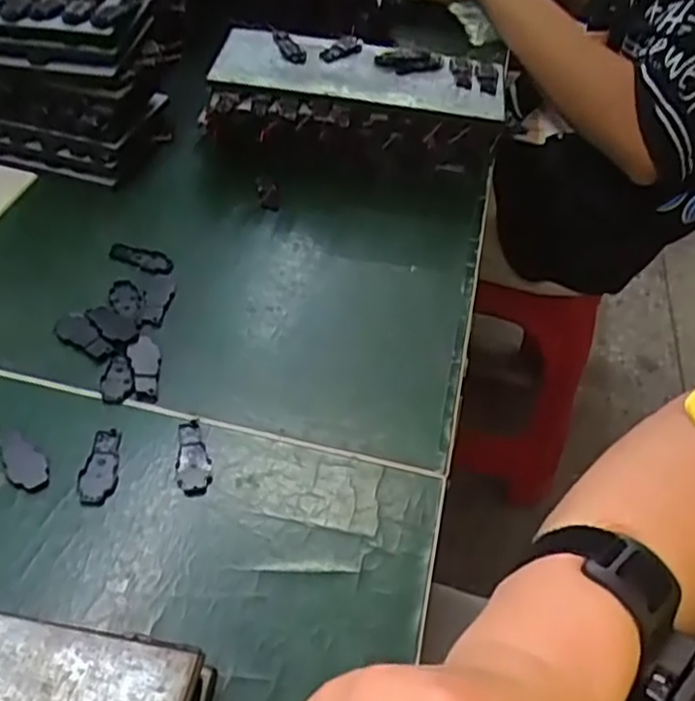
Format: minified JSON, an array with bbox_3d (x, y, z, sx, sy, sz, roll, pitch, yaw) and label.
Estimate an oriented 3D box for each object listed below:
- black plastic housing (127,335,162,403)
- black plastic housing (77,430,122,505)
[{"bbox_3d":[-0.105,0.008,0.374,0.016,0.004,0.042,-1,45,-8],"label":"black plastic housing"},{"bbox_3d":[-0.112,0.052,0.331,0.016,0.004,0.040,3,45,-4],"label":"black plastic housing"}]

